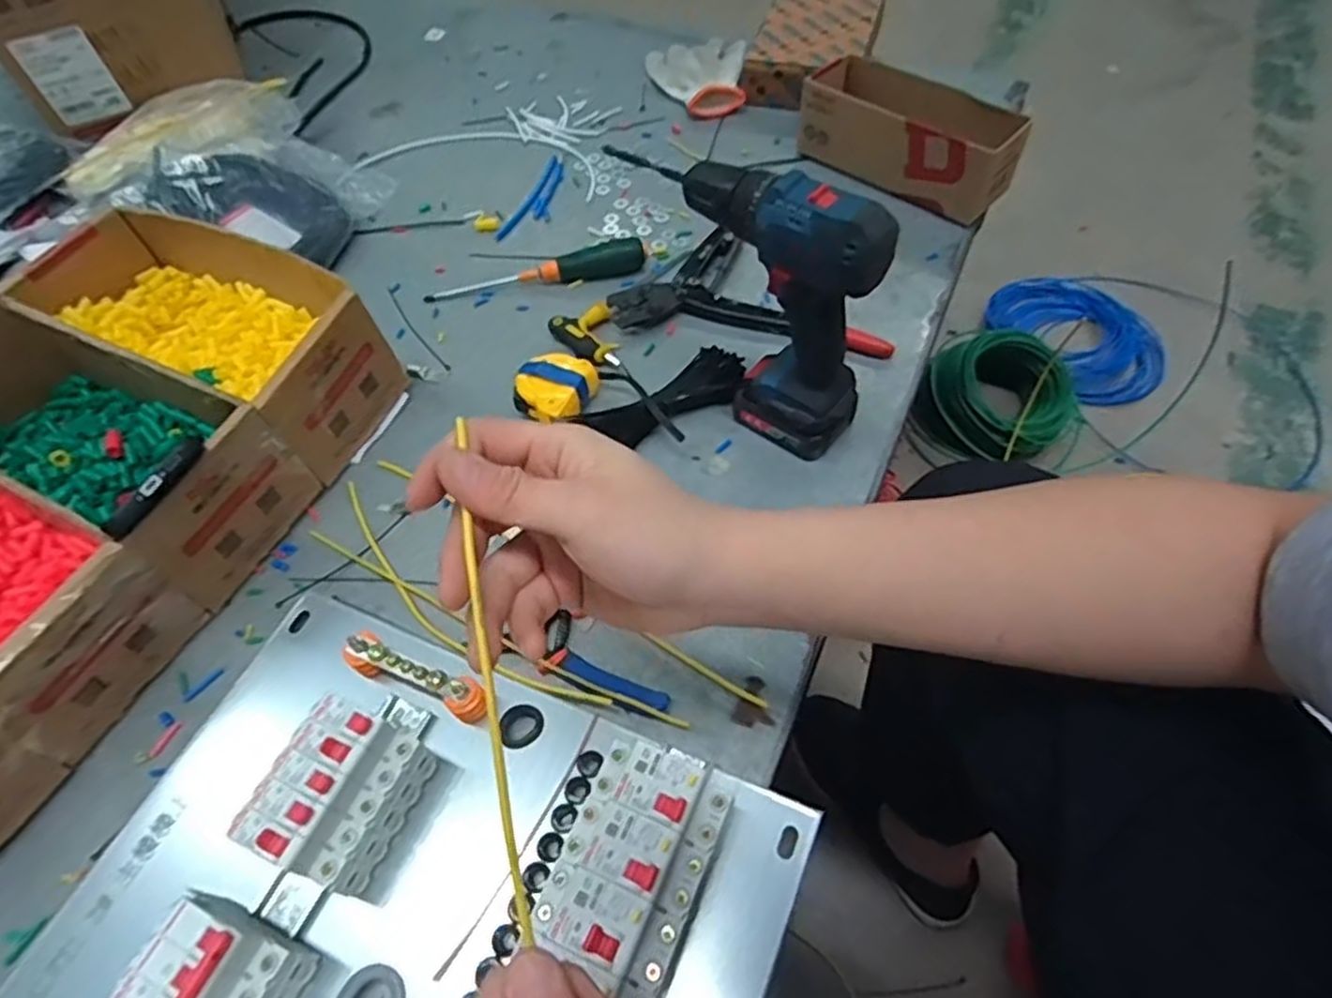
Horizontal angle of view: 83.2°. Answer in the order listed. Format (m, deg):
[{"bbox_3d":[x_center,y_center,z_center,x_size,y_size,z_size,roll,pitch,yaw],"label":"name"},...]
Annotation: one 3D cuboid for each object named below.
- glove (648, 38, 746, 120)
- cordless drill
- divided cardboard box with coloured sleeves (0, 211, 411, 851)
[{"bbox_3d":[0.042,-0.548,0.958,0.120,0.027,0.152,-7,56,0],"label":"glove"},{"bbox_3d":[0.077,-0.152,0.588,0.069,0.220,0.182,-40,62,-20],"label":"cordless drill"},{"bbox_3d":[-0.480,0.008,0.574,0.330,0.123,0.531,23,61,19],"label":"divided cardboard box with coloured sleeves"}]

